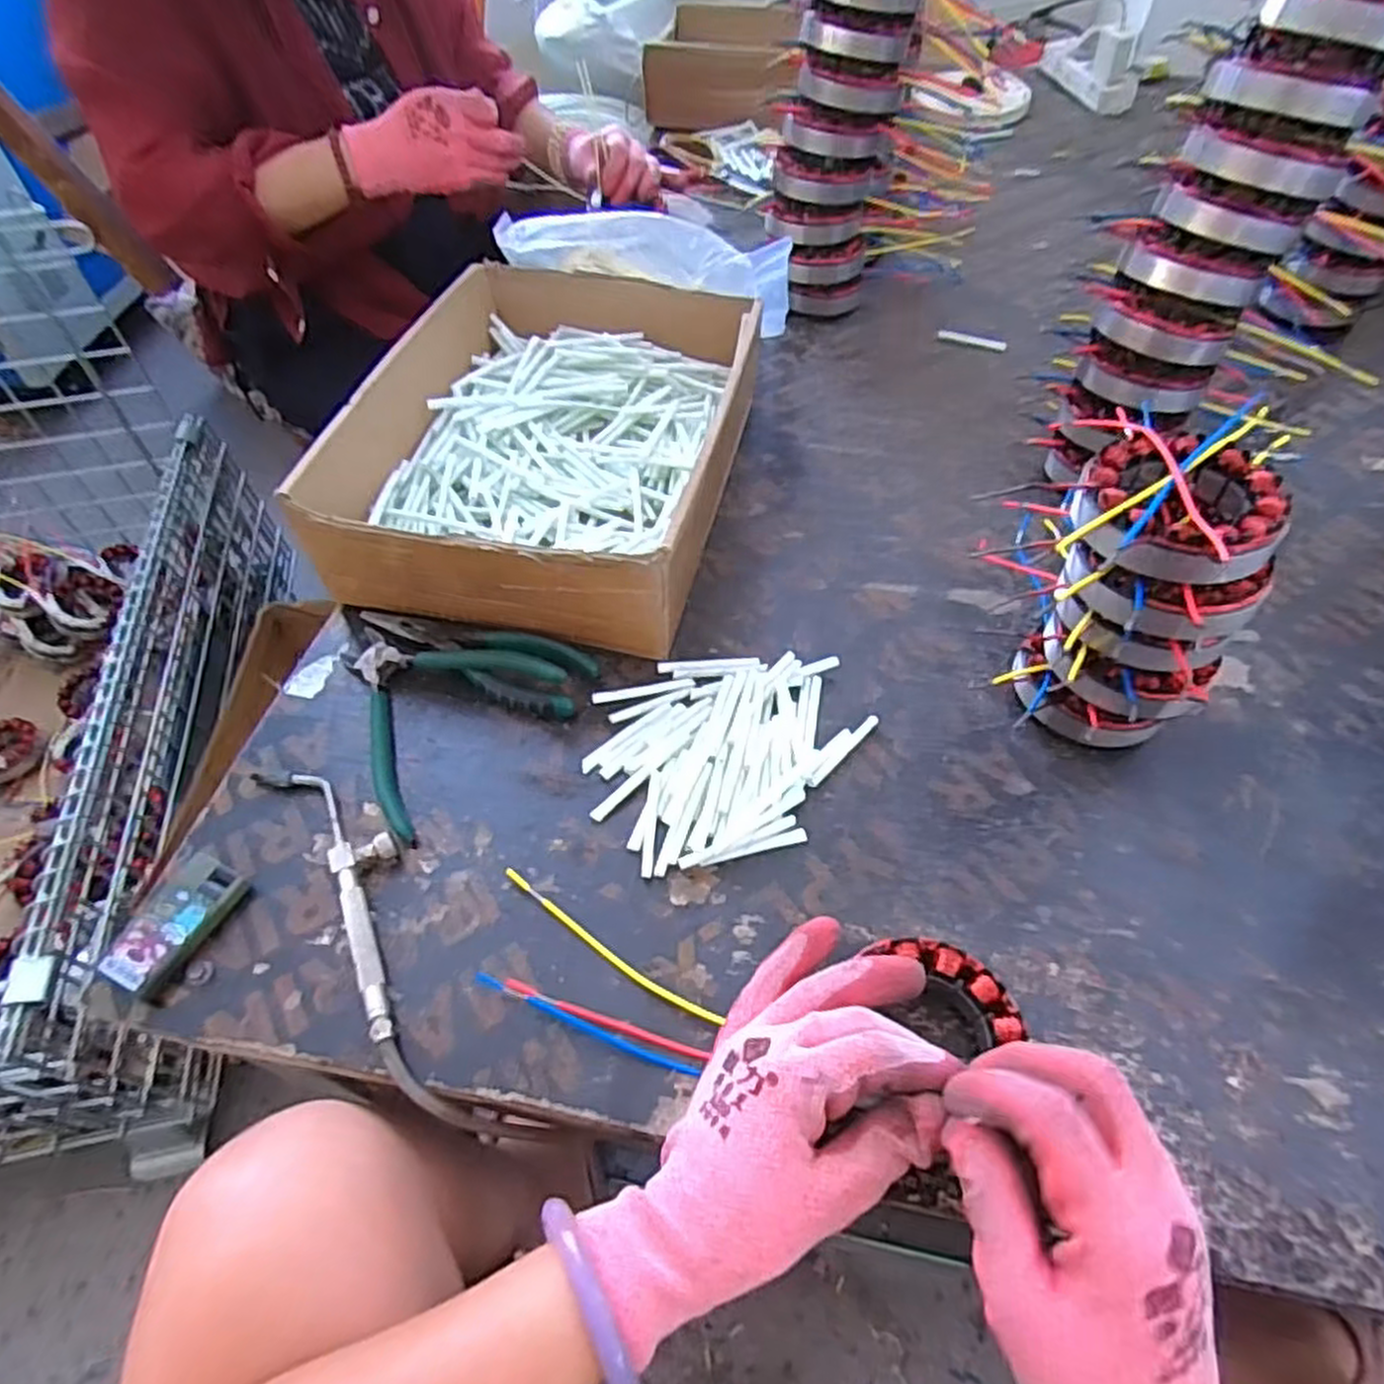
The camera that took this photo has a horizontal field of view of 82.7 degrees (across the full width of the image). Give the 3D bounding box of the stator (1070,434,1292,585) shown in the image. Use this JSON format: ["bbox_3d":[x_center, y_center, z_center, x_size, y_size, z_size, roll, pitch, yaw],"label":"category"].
[{"bbox_3d":[0.226,-0.083,0.364,0.087,0.030,0.095,-1,53,1],"label":"stator"}]

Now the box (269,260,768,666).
[{"bbox_3d":[-0.089,-0.200,0.582,0.241,0.090,0.361,10,55,9],"label":"box"}]

